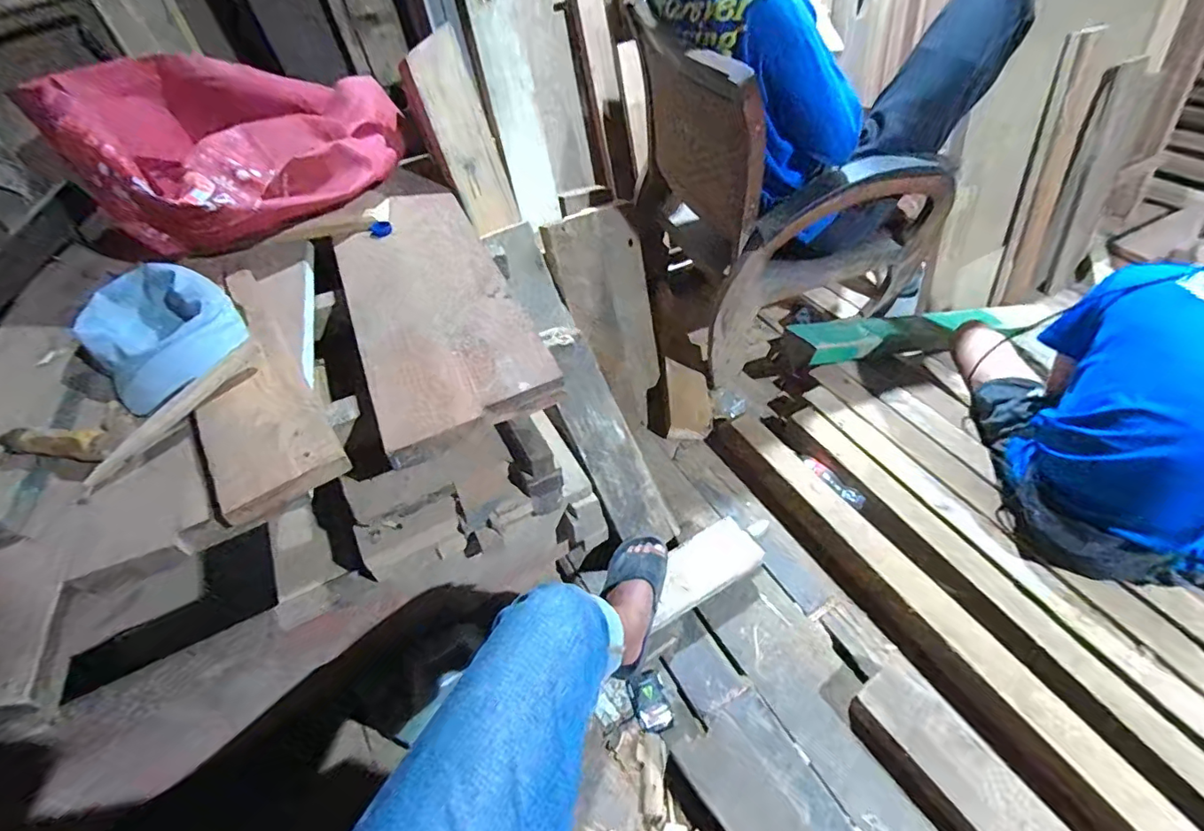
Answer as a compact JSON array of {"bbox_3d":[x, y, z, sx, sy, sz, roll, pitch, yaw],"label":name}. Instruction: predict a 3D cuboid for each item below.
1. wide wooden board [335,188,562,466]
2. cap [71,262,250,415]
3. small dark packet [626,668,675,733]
[{"bbox_3d":[-0.247,-0.166,0.764,0.225,0.040,0.510,-22,51,-15],"label":"wide wooden board"},{"bbox_3d":[-0.578,-0.120,0.687,0.200,0.077,0.162,34,59,29],"label":"cap"},{"bbox_3d":[0.093,0.554,1.025,0.069,0.015,0.105,-14,49,-9],"label":"small dark packet"}]

